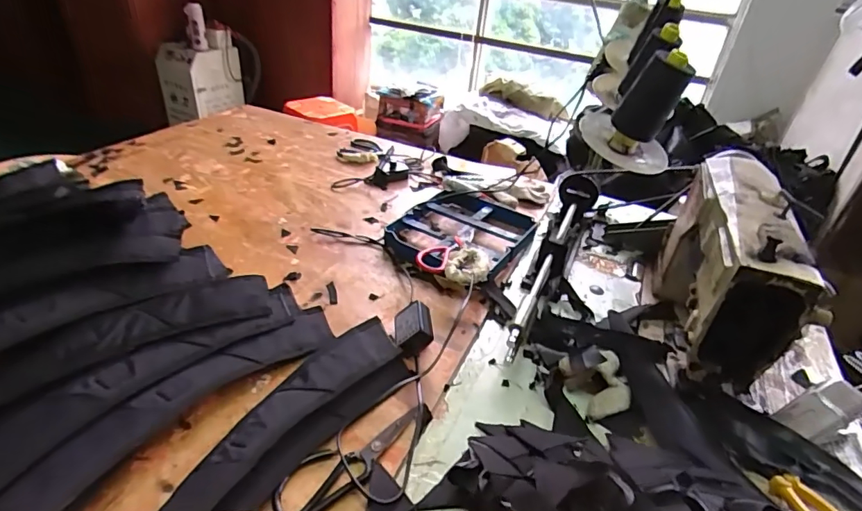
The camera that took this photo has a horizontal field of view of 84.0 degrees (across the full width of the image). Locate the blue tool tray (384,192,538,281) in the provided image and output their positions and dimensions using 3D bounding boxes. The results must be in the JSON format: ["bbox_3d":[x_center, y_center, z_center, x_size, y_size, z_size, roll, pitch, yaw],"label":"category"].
[{"bbox_3d":[0.050,-0.036,0.898,0.224,0.050,0.284,25,36,25],"label":"blue tool tray"}]

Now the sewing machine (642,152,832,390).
[{"bbox_3d":[0.404,0.019,0.688,0.099,0.228,0.392,17,33,15],"label":"sewing machine"}]

